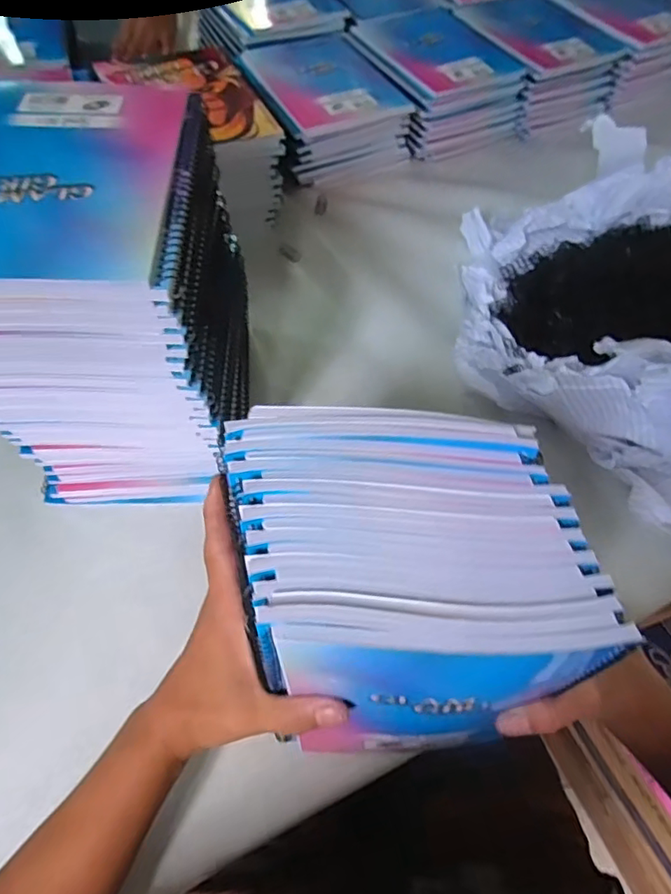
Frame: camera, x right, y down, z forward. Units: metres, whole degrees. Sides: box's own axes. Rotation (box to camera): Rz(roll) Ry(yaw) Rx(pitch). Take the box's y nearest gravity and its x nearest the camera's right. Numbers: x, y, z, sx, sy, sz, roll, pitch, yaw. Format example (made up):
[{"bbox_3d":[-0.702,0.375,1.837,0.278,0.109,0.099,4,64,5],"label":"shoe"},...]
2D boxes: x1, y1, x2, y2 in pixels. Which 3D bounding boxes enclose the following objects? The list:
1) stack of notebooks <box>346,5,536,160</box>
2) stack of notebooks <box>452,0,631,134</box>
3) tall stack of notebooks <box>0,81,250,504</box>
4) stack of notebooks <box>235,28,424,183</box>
[{"bbox_3d":[0.127,-0.508,0.759,0.183,0.087,0.218,-29,66,-18],"label":"stack of notebooks"},{"bbox_3d":[0.282,-0.573,0.797,0.180,0.078,0.206,-24,64,-15],"label":"stack of notebooks"},{"bbox_3d":[-0.163,-0.106,0.401,0.165,0.206,0.200,0,61,-3],"label":"tall stack of notebooks"},{"bbox_3d":[-0.015,-0.449,0.718,0.174,0.085,0.201,-22,64,-14],"label":"stack of notebooks"}]

